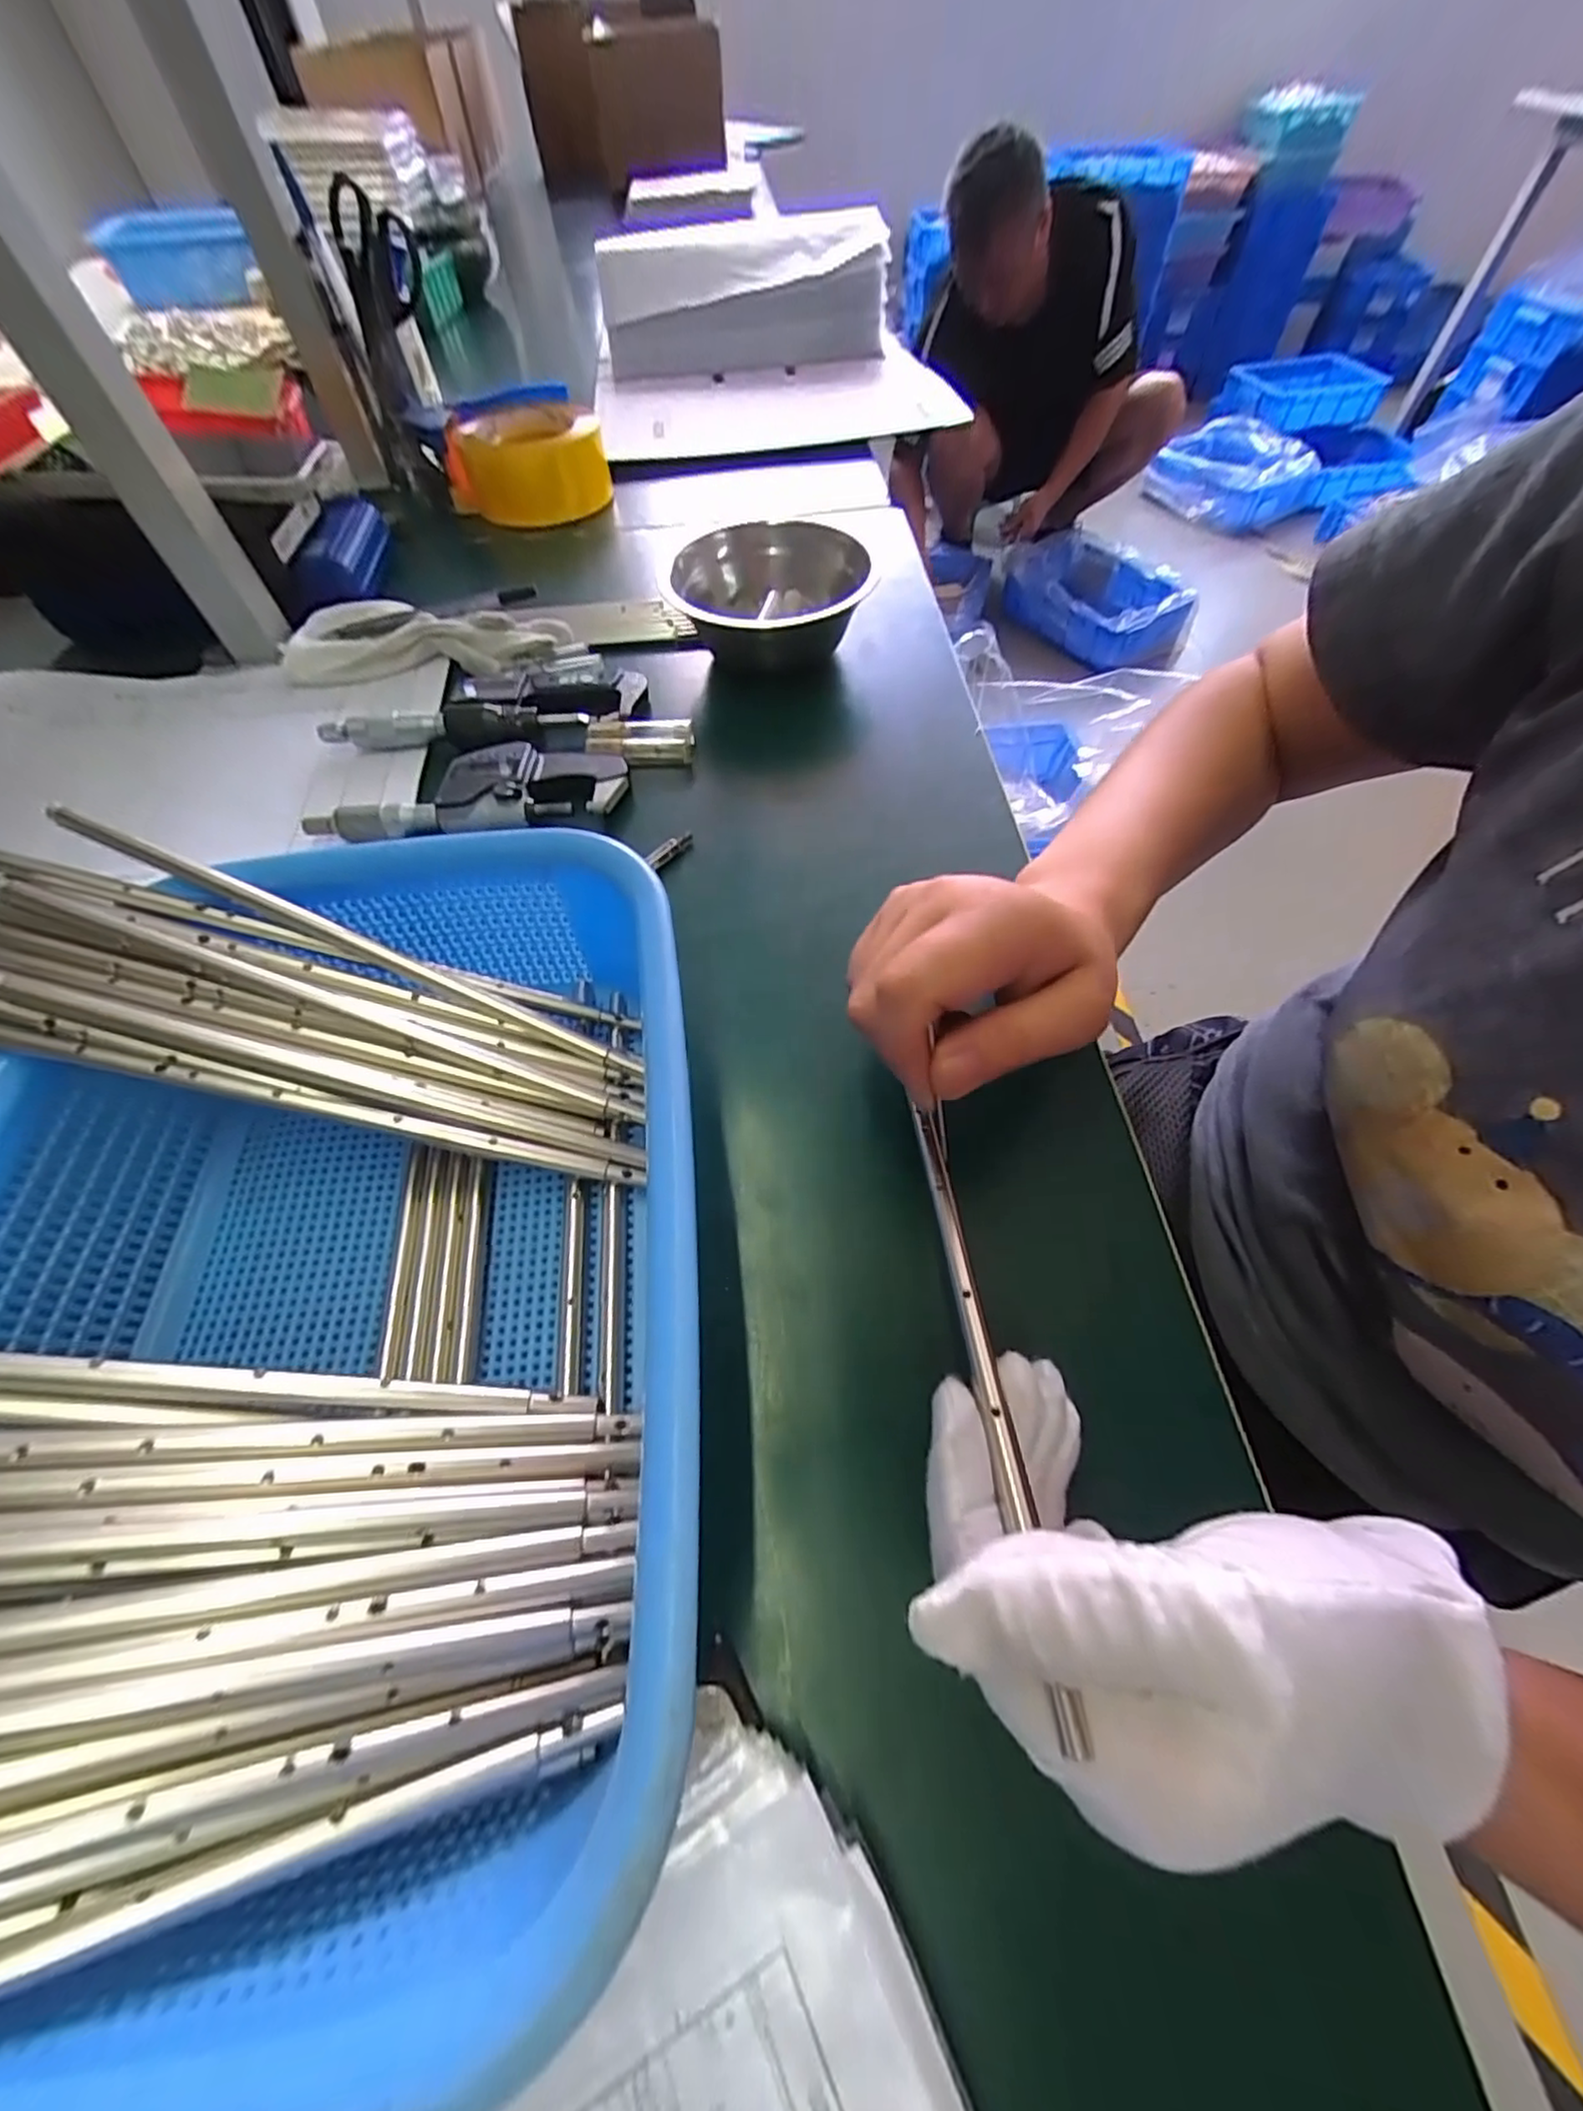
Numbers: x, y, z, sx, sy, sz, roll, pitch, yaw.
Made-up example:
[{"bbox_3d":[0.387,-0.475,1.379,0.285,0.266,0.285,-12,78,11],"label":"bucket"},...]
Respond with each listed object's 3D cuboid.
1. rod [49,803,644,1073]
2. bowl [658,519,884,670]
[{"bbox_3d":[-0.151,-0.038,0.241,0.207,0.007,0.007,25,61,-8],"label":"rod"},{"bbox_3d":[-0.013,-0.282,0.425,0.120,0.057,0.125,0,58,1],"label":"bowl"}]

